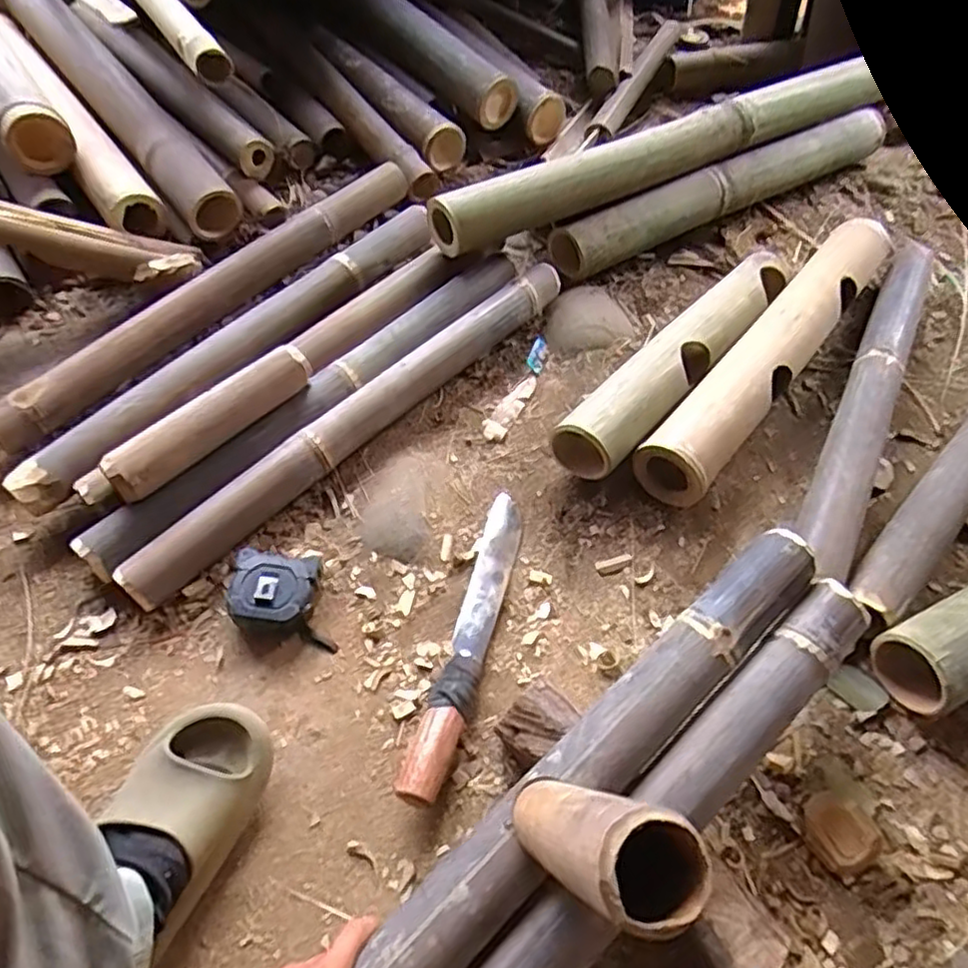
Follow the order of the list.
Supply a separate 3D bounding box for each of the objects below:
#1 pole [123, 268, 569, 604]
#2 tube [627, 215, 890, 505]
[{"bbox_3d":[-0.131,-0.091,0.824,0.054,0.053,0.665,38,61,22],"label":"pole"},{"bbox_3d":[0.381,-0.177,0.877,0.083,0.088,0.575,35,61,21],"label":"tube"}]

